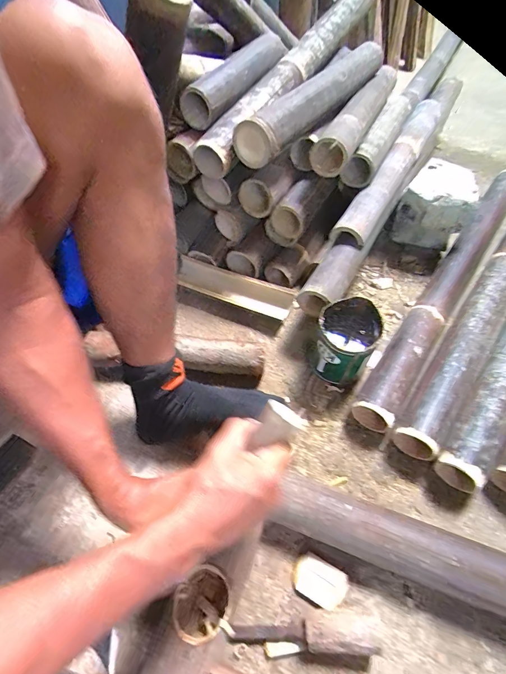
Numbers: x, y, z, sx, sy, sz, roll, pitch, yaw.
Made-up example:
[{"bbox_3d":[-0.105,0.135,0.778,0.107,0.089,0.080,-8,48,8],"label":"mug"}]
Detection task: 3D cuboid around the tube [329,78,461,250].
[{"bbox_3d":[0.319,-0.383,0.748,0.086,0.068,0.559,29,73,20],"label":"tube"}]

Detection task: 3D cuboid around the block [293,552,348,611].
[{"bbox_3d":[0.083,0.305,0.433,0.063,0.013,0.044,24,58,17],"label":"block"}]

